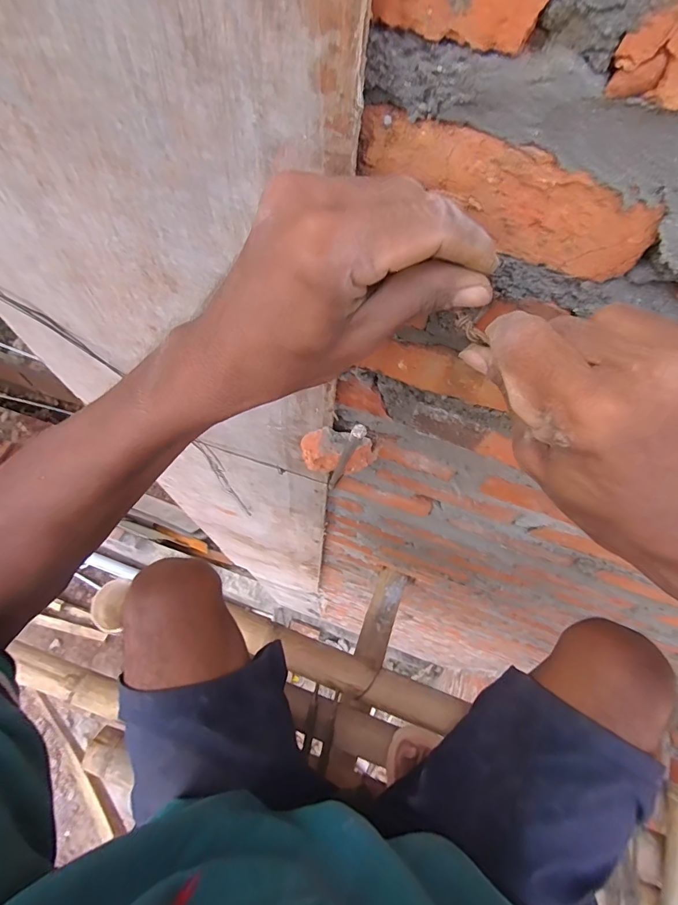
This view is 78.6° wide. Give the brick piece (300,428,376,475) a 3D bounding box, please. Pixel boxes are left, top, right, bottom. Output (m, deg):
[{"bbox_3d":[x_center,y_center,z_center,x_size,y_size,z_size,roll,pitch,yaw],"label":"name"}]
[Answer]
[{"bbox_3d":[-0.002,-0.001,0.385,0.070,0.048,0.031,13,64,3],"label":"brick piece"}]

